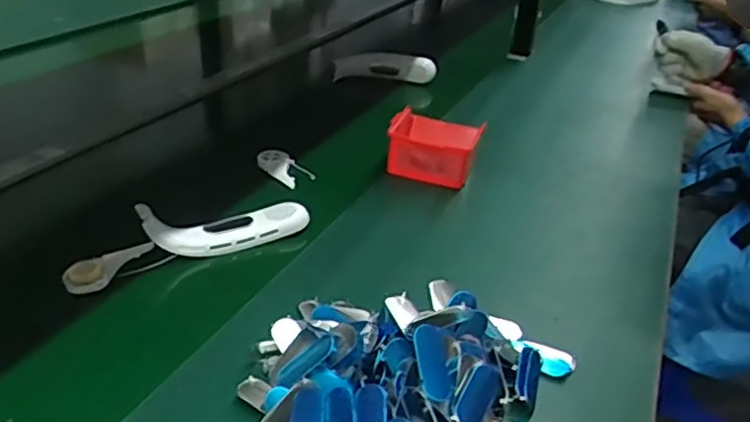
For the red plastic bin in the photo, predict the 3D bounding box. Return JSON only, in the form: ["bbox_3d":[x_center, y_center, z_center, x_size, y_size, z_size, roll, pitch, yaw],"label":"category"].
[{"bbox_3d":[0.085,-0.086,0.926,0.126,0.076,0.124,14,32,11],"label":"red plastic bin"}]

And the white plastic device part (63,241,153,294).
[{"bbox_3d":[-0.278,0.058,0.671,0.092,0.021,0.041,-30,42,-27],"label":"white plastic device part"}]

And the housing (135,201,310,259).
[{"bbox_3d":[-0.169,0.011,0.734,0.187,0.049,0.041,-9,35,-22],"label":"housing"}]

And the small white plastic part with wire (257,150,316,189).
[{"bbox_3d":[-0.124,-0.059,0.892,0.024,0.037,0.122,-21,40,-35],"label":"small white plastic part with wire"}]

